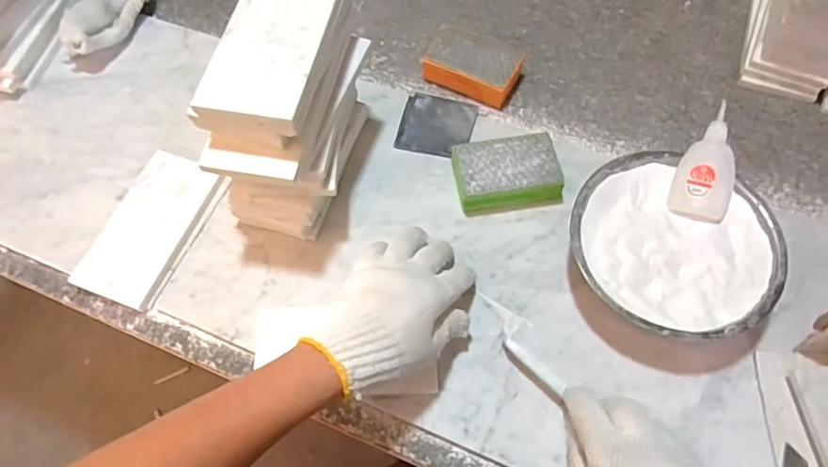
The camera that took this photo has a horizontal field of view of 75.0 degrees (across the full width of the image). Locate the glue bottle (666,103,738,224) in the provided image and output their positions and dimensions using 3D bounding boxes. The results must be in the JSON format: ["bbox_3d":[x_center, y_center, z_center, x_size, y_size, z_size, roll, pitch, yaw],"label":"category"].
[{"bbox_3d":[0.247,-0.058,0.454,0.044,0.024,0.091,14,94,24],"label":"glue bottle"}]

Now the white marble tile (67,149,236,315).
[{"bbox_3d":[-0.248,-0.006,0.511,0.084,0.016,0.147,19,65,12],"label":"white marble tile"}]

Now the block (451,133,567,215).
[{"bbox_3d":[0.087,-0.055,0.510,0.092,0.033,0.064,-12,63,-4],"label":"block"}]

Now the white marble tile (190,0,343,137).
[{"bbox_3d":[-0.104,-0.147,0.405,0.075,0.015,0.151,9,66,7],"label":"white marble tile"}]

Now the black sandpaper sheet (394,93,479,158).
[{"bbox_3d":[0.024,-0.111,0.554,0.072,0.008,0.071,13,64,9],"label":"black sandpaper sheet"}]

